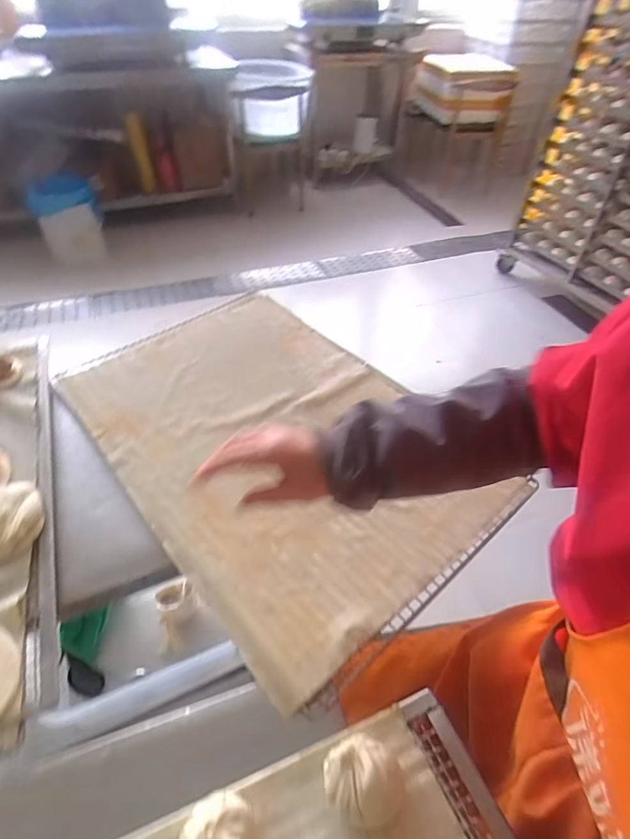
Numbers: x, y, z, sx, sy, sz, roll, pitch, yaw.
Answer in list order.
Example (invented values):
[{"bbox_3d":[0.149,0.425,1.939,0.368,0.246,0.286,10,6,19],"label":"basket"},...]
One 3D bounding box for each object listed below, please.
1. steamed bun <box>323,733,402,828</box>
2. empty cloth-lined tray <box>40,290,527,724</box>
[{"bbox_3d":[0.036,0.267,0.350,0.061,0.033,0.053,25,49,22],"label":"steamed bun"},{"bbox_3d":[-0.067,0.011,0.654,0.380,0.030,0.598,-30,52,-28],"label":"empty cloth-lined tray"}]

